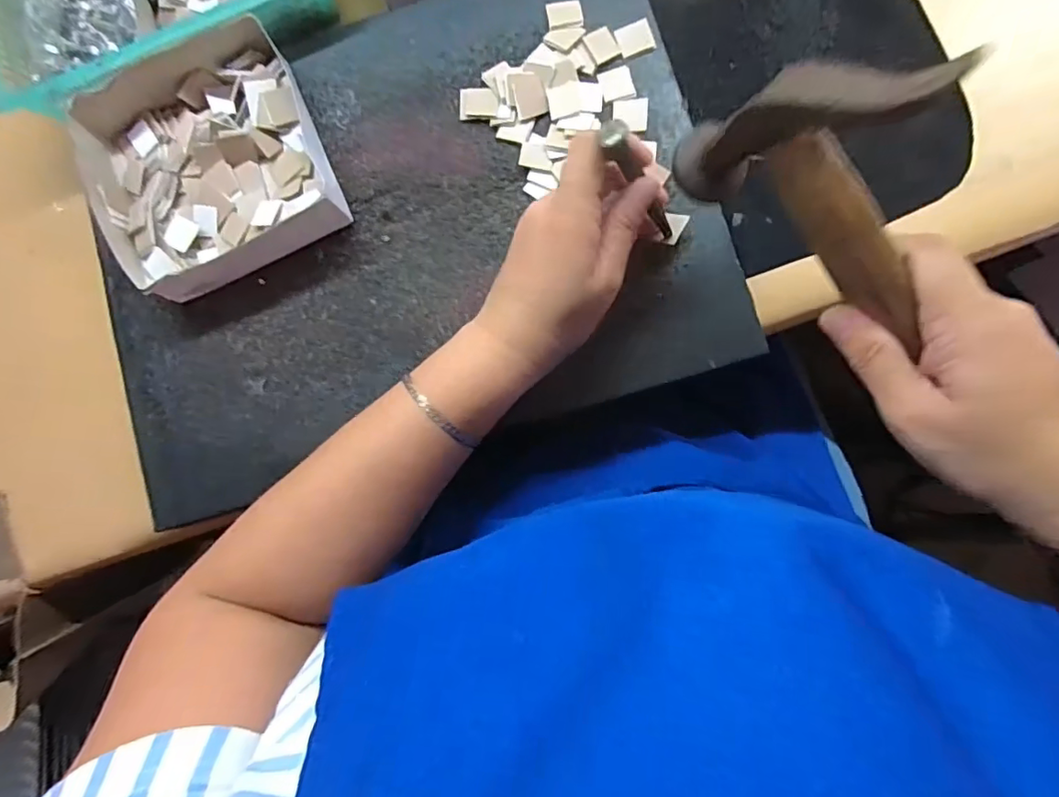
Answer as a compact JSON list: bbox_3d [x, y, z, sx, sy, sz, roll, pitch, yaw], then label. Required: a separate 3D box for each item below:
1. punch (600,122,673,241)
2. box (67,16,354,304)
[{"bbox_3d":[0.060,-0.115,0.293,0.011,0.094,0.012,24,88,32],"label":"punch"},{"bbox_3d":[-0.205,-0.151,0.355,0.142,0.039,0.141,-23,84,3],"label":"box"}]

